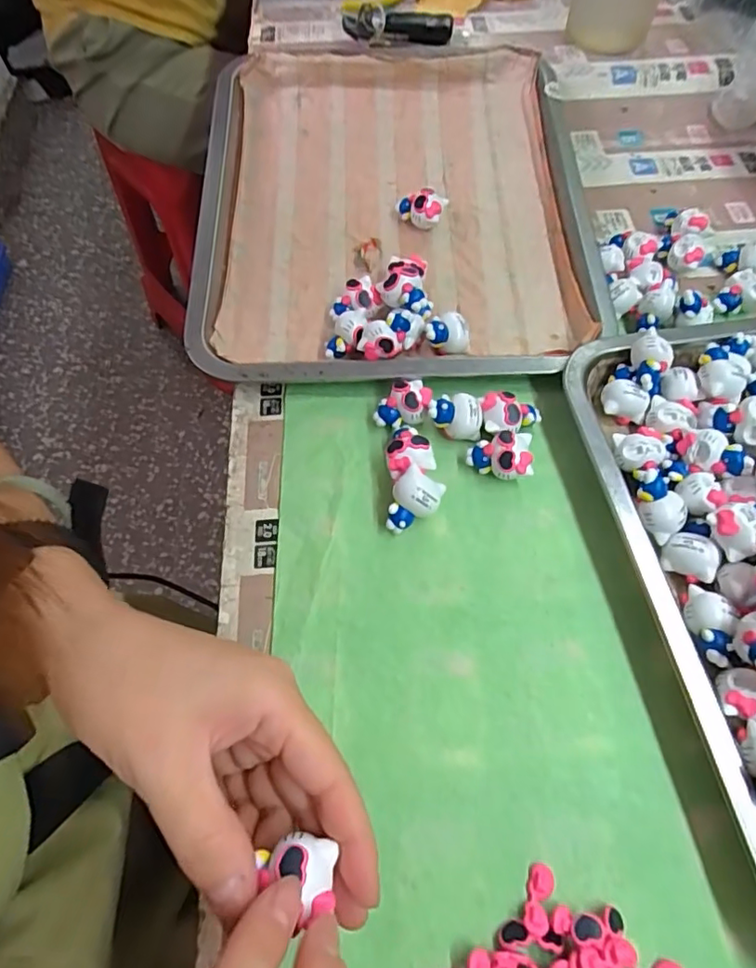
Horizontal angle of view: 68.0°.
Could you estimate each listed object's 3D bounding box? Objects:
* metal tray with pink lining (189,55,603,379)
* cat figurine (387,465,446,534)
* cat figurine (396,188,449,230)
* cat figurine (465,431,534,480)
[{"bbox_3d":[0.010,-0.201,0.393,0.258,0.033,0.310,-3,62,0],"label":"metal tray with pink lining"},{"bbox_3d":[0.020,0.010,0.292,0.025,0.026,0.029,12,63,8],"label":"cat figurine"},{"bbox_3d":[0.030,-0.192,0.388,0.034,0.025,0.016,0,62,2],"label":"cat figurine"},{"bbox_3d":[0.067,-0.016,0.307,0.034,0.022,0.024,0,62,2],"label":"cat figurine"}]

